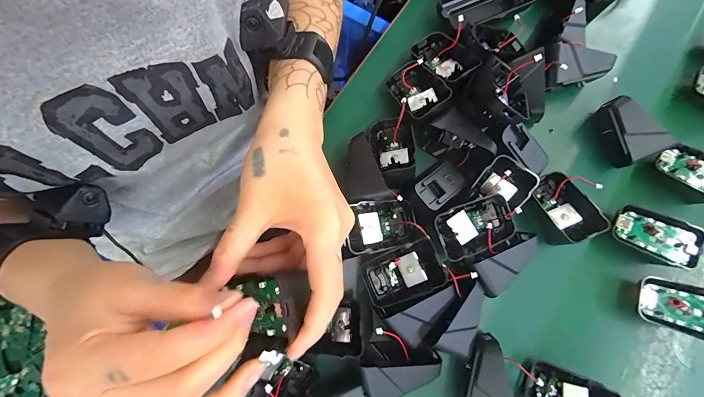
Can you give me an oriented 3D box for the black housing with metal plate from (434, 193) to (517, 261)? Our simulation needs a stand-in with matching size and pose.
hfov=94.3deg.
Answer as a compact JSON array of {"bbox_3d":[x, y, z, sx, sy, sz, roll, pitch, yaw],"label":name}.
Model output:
[{"bbox_3d":[0.110,0.026,0.298,0.070,0.030,0.043,-22,82,-8],"label":"black housing with metal plate"}]

